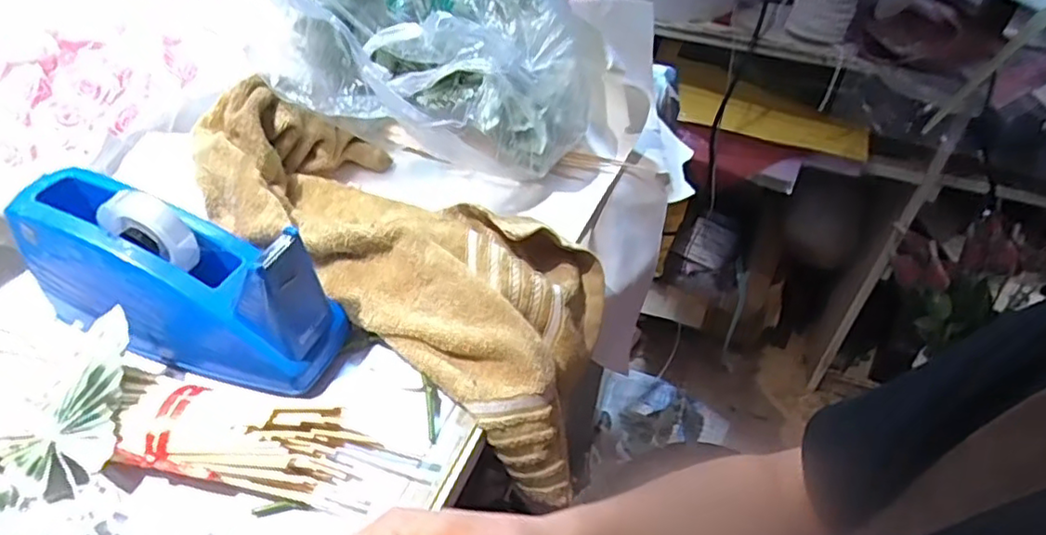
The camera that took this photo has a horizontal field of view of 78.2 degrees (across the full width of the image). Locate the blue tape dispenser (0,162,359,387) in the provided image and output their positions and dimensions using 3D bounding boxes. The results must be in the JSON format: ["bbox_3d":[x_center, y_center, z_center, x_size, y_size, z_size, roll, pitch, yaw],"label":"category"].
[{"bbox_3d":[-0.235,0.007,0.440,0.212,0.099,0.070,13,44,10],"label":"blue tape dispenser"}]

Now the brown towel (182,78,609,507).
[{"bbox_3d":[-0.088,-0.006,0.526,0.412,0.105,0.168,37,51,14],"label":"brown towel"}]

